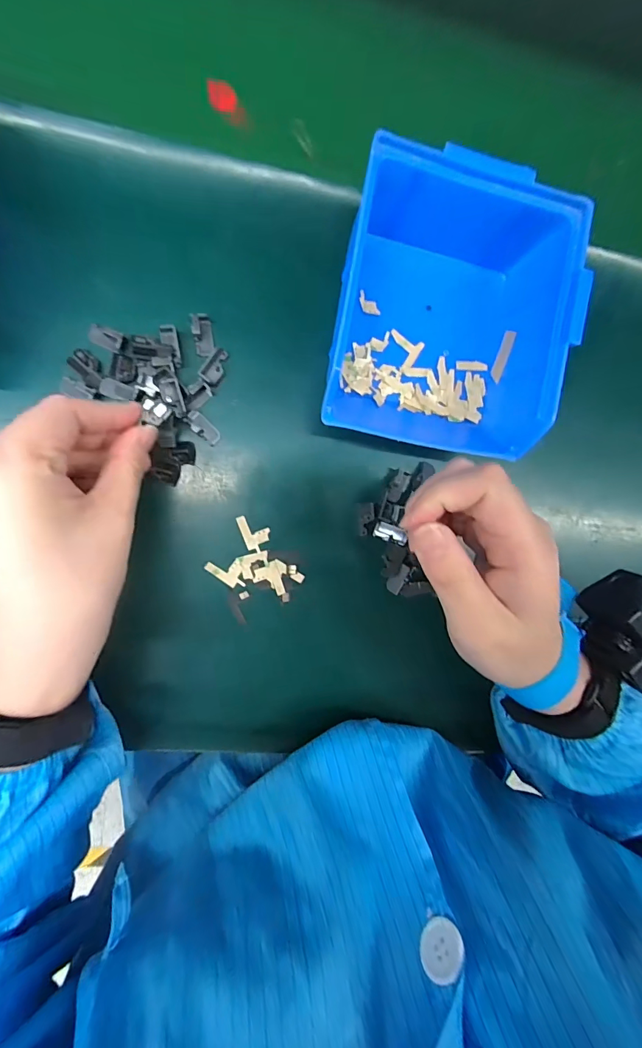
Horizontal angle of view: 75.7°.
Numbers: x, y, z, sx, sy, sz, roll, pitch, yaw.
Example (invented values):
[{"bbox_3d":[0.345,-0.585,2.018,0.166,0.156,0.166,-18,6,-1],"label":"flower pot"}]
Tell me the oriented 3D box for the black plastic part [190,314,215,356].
[{"bbox_3d":[-0.070,-0.112,0.246,0.011,0.012,0.020,-9,93,-8],"label":"black plastic part"}]

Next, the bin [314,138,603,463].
[{"bbox_3d":[0.070,-0.115,0.239,0.125,0.065,0.133,9,91,-9],"label":"bin"}]

